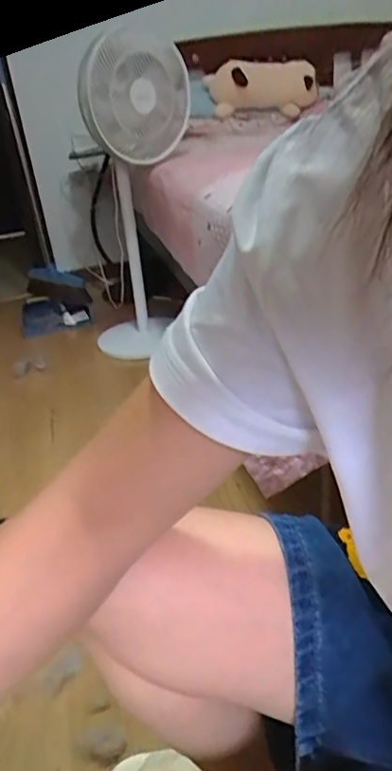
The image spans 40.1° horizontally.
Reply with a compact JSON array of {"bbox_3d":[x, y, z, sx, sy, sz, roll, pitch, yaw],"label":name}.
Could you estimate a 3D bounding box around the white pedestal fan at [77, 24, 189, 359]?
[{"bbox_3d":[-0.179,-0.524,1.674,0.369,0.908,0.344,-5,29,5],"label":"white pedestal fan"}]

